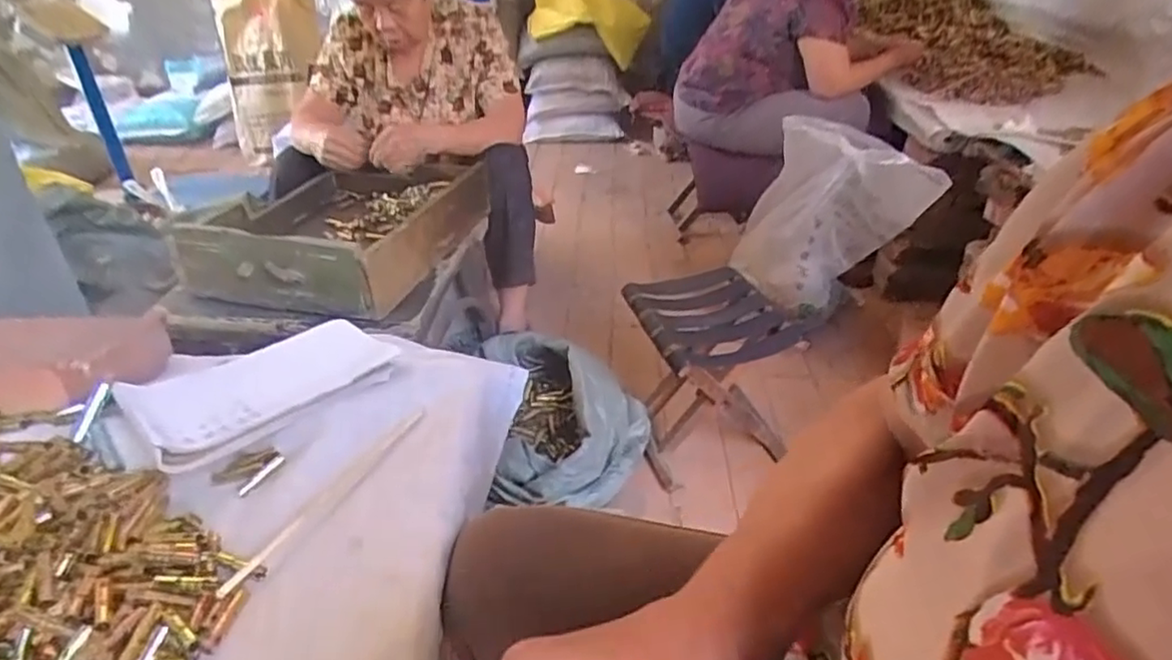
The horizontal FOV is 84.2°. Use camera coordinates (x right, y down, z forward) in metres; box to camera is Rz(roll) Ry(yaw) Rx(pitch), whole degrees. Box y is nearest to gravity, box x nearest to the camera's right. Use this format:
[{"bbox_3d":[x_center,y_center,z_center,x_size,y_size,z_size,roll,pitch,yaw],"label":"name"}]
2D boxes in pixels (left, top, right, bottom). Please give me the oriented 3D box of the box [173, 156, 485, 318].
[{"bbox_3d":[-0.422,-0.197,1.157,0.358,0.131,0.474,9,34,14],"label":"box"}]

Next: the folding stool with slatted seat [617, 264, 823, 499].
[{"bbox_3d":[0.228,0.085,1.292,0.264,0.297,0.284,-10,34,-14],"label":"folding stool with slatted seat"}]

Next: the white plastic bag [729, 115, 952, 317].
[{"bbox_3d":[0.558,-0.265,1.480,0.246,0.427,0.372,-16,36,-23],"label":"white plastic bag"}]

